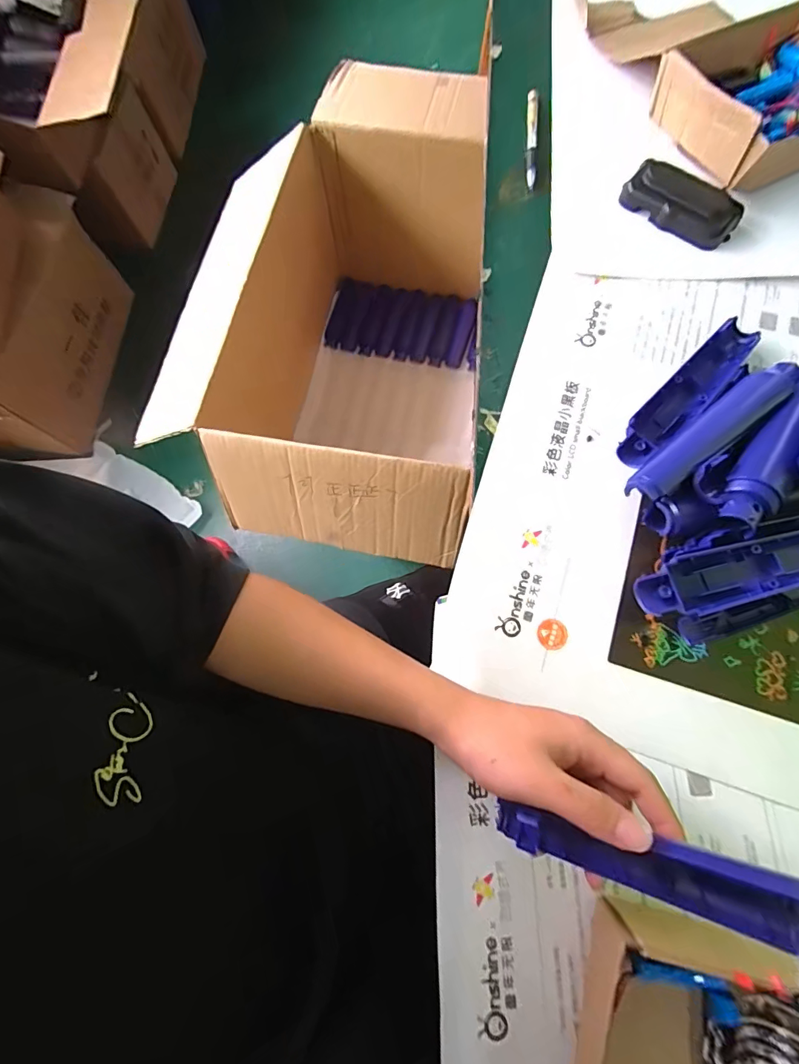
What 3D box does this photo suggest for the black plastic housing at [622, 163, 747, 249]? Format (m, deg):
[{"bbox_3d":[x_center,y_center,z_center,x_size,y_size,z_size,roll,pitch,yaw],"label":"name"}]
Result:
[{"bbox_3d":[0.268,-0.313,0.427,0.106,0.032,0.046,35,78,10],"label":"black plastic housing"}]

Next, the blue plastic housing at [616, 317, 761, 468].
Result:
[{"bbox_3d":[0.243,-0.114,0.378,0.174,0.021,0.037,-43,78,-10],"label":"blue plastic housing"}]

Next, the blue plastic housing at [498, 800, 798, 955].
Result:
[{"bbox_3d":[0.135,0.175,0.227,0.168,0.029,0.034,2,72,26],"label":"blue plastic housing"}]

